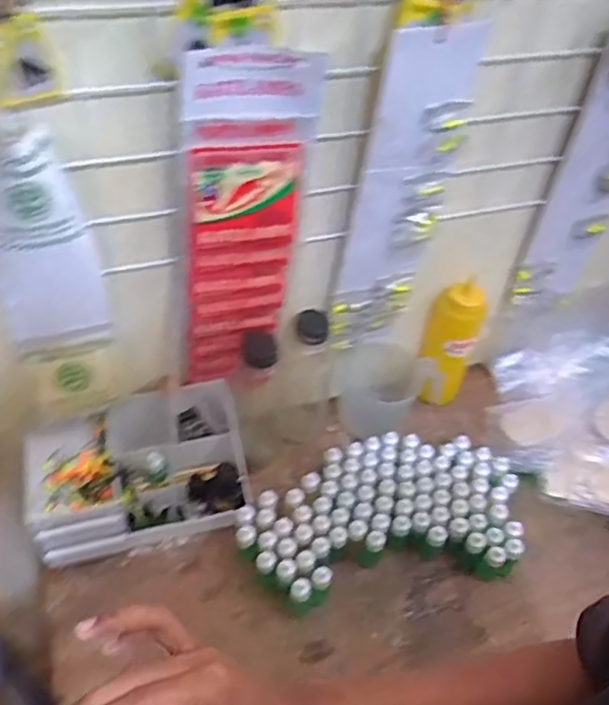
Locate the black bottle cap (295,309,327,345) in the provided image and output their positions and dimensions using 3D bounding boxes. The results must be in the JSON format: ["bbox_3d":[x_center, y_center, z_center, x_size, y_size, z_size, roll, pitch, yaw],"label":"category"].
[{"bbox_3d":[0.008,-0.029,0.735,0.037,0.030,0.027,6,46,0],"label":"black bottle cap"}]

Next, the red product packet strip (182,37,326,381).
[{"bbox_3d":[-0.058,-0.104,0.618,0.115,0.364,0.026,-12,49,-17],"label":"red product packet strip"}]

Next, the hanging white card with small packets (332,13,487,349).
[{"bbox_3d":[0.096,-0.143,0.666,0.095,0.377,0.019,-7,53,-15],"label":"hanging white card with small packets"}]

